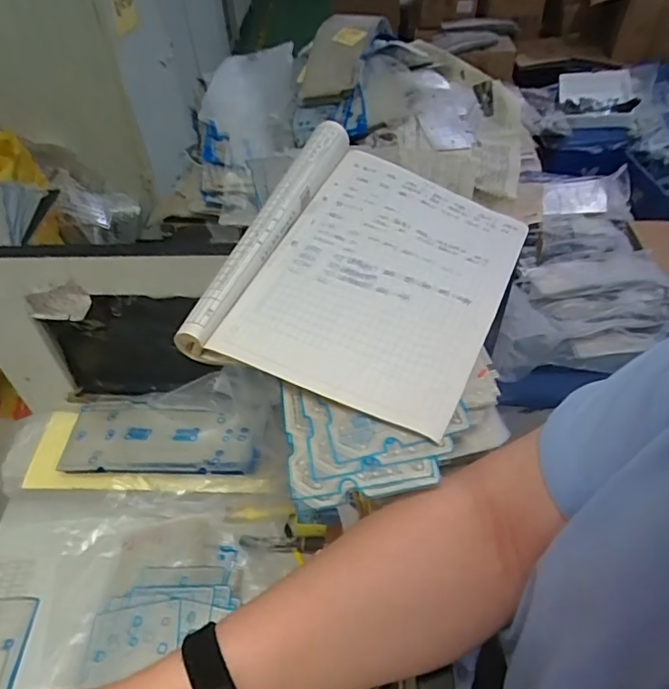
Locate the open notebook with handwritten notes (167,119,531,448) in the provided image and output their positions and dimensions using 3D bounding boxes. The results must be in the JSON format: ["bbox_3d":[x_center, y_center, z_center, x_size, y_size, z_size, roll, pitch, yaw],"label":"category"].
[{"bbox_3d":[0.031,-0.072,0.463,0.216,0.034,0.274,21,51,14],"label":"open notebook with handwritten notes"}]

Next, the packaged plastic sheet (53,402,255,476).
[{"bbox_3d":[-0.256,0.137,0.812,0.290,0.029,0.111,1,47,4],"label":"packaged plastic sheet"}]

